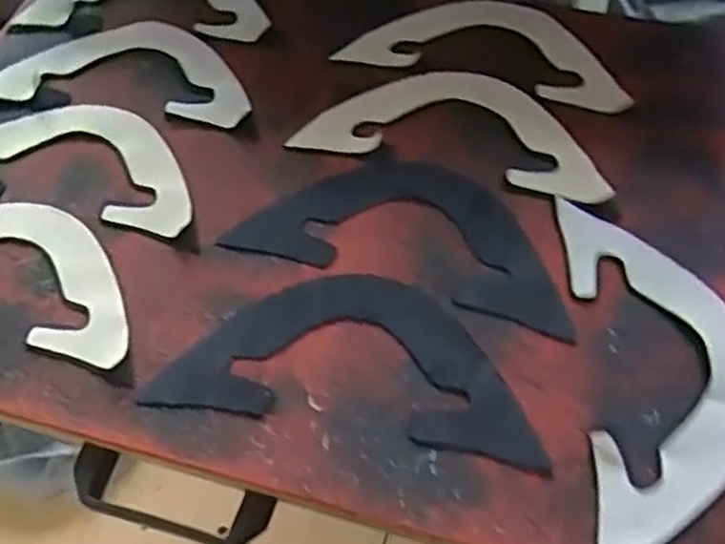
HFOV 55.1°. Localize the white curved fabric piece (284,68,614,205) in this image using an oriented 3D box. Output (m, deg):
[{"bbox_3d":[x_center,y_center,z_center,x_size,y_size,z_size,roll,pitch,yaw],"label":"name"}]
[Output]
[{"bbox_3d":[0.082,-0.130,0.588,0.252,0.011,0.119,14,60,12],"label":"white curved fabric piece"}]

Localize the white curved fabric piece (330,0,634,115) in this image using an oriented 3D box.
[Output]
[{"bbox_3d":[0.115,-0.209,0.633,0.251,0.009,0.103,14,61,12],"label":"white curved fabric piece"}]

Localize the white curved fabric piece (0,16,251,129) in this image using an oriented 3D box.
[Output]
[{"bbox_3d":[-0.216,-0.197,0.648,0.245,0.009,0.124,8,59,8],"label":"white curved fabric piece"}]

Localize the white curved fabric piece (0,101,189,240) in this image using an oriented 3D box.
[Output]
[{"bbox_3d":[-0.245,-0.100,0.593,0.242,0.007,0.118,12,60,11],"label":"white curved fabric piece"}]

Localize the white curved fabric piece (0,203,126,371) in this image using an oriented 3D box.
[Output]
[{"bbox_3d":[-0.276,-0.005,0.536,0.247,0.011,0.116,13,60,11],"label":"white curved fabric piece"}]

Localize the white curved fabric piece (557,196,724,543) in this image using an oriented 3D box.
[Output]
[{"bbox_3d":[0.205,0.063,0.466,0.116,0.006,0.255,1,59,4],"label":"white curved fabric piece"}]

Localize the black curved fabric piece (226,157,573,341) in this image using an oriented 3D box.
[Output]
[{"bbox_3d":[0.039,-0.036,0.542,0.253,0.004,0.118,15,61,12],"label":"black curved fabric piece"}]

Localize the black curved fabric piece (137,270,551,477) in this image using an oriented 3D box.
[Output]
[{"bbox_3d":[-0.005,0.054,0.486,0.256,0.005,0.122,8,59,8],"label":"black curved fabric piece"}]

